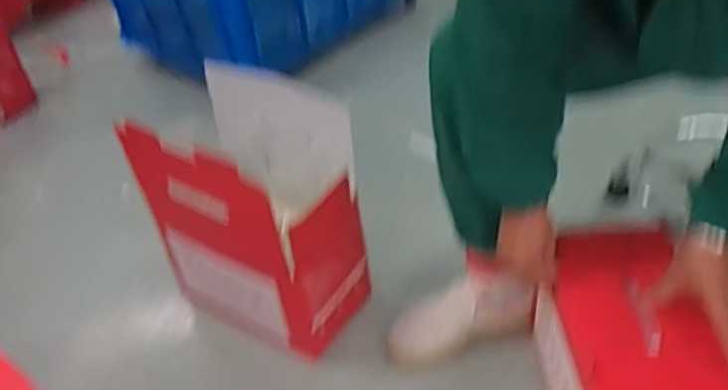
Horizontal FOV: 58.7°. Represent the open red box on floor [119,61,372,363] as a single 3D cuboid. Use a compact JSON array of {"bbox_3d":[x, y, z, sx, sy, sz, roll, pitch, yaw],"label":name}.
[{"bbox_3d":[-0.161,0.023,1.010,0.295,0.349,0.223,17,46,26],"label":"open red box on floor"}]

